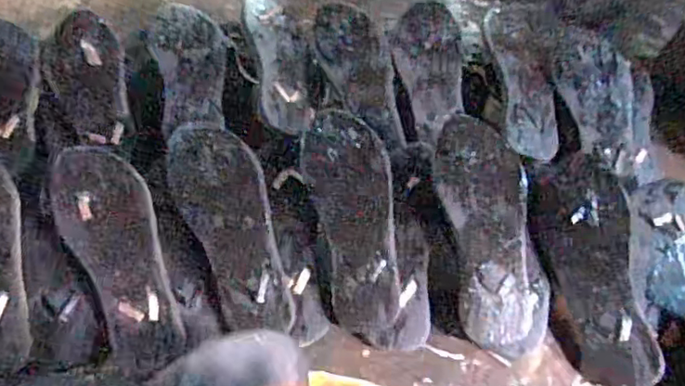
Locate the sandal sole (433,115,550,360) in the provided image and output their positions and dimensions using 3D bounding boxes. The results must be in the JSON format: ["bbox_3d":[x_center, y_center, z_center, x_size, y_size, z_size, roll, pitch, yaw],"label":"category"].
[{"bbox_3d":[0.163,0.042,0.623,0.096,0.030,0.252,-8,80,-9],"label":"sandal sole"}]

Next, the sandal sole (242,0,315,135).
[{"bbox_3d":[-0.082,-0.178,0.757,0.086,0.040,0.254,-2,55,-5],"label":"sandal sole"}]

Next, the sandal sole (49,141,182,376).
[{"bbox_3d":[-0.233,0.065,0.610,0.089,0.026,0.243,-21,79,-17],"label":"sandal sole"}]

